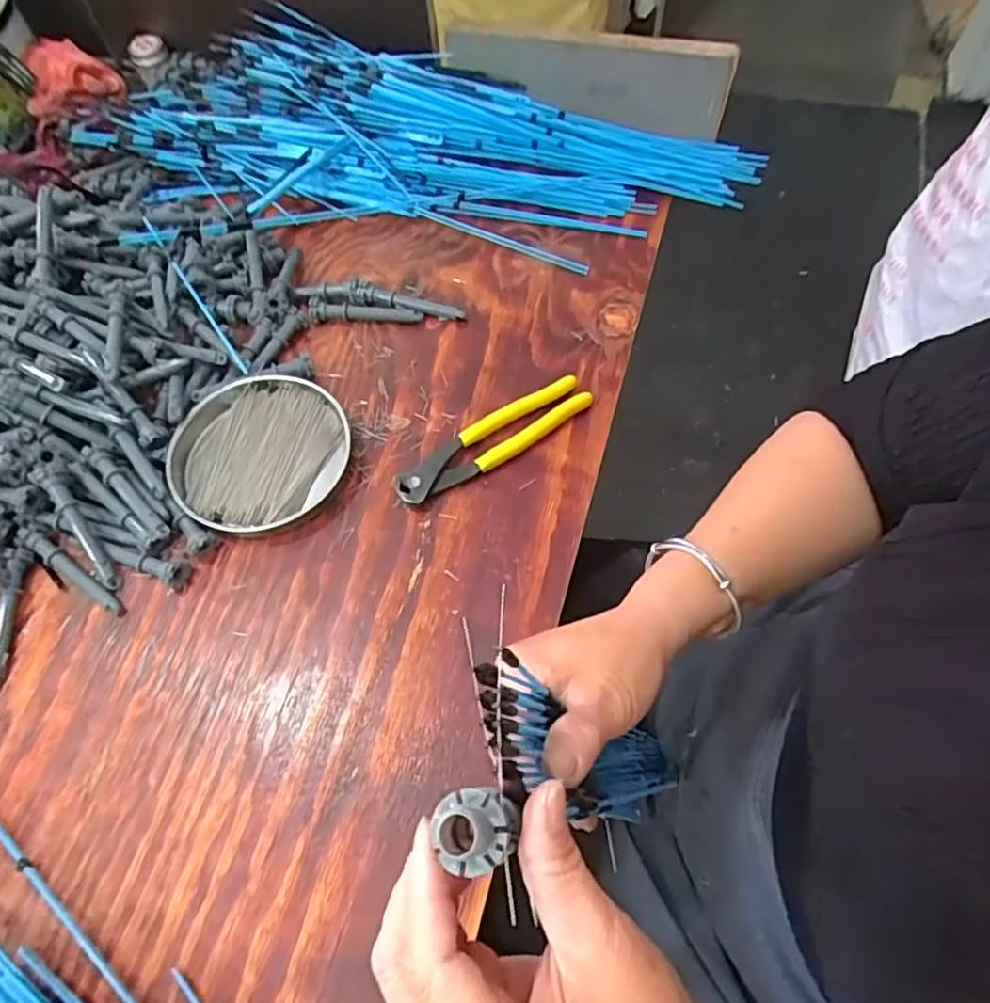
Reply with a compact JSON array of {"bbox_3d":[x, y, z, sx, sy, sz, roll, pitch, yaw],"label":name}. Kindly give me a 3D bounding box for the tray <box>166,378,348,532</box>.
[{"bbox_3d":[-0.181,-0.038,0.498,0.126,0.013,0.131,-1,63,2],"label":"tray"}]

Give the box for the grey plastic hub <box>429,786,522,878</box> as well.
[{"bbox_3d":[-0.005,0.103,0.207,0.026,0.018,0.023,-21,66,-12],"label":"grey plastic hub"}]

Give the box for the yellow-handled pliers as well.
[{"bbox_3d":[0.001,-0.046,0.503,0.165,0.018,0.035,-29,66,-12],"label":"yellow-handled pliers"}]

